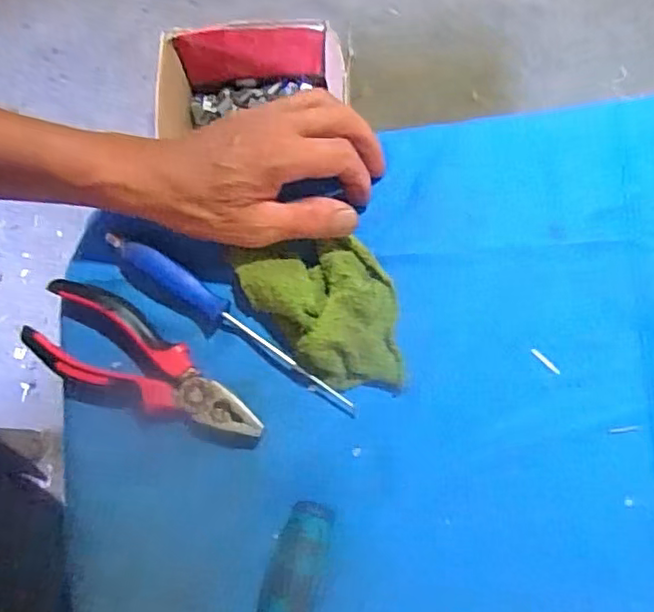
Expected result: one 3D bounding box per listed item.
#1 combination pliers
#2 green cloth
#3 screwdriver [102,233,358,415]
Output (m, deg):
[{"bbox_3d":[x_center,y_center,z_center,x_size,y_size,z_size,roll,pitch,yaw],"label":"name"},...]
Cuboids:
[{"bbox_3d":[-0.112,0.038,0.393,0.157,0.022,0.054,29,78,7],"label":"combination pliers"},{"bbox_3d":[0.004,-0.001,0.395,0.076,0.032,0.121,-39,79,-9],"label":"green cloth"},{"bbox_3d":[-0.065,0.012,0.399,0.182,0.018,0.024,34,79,8],"label":"screwdriver"}]

